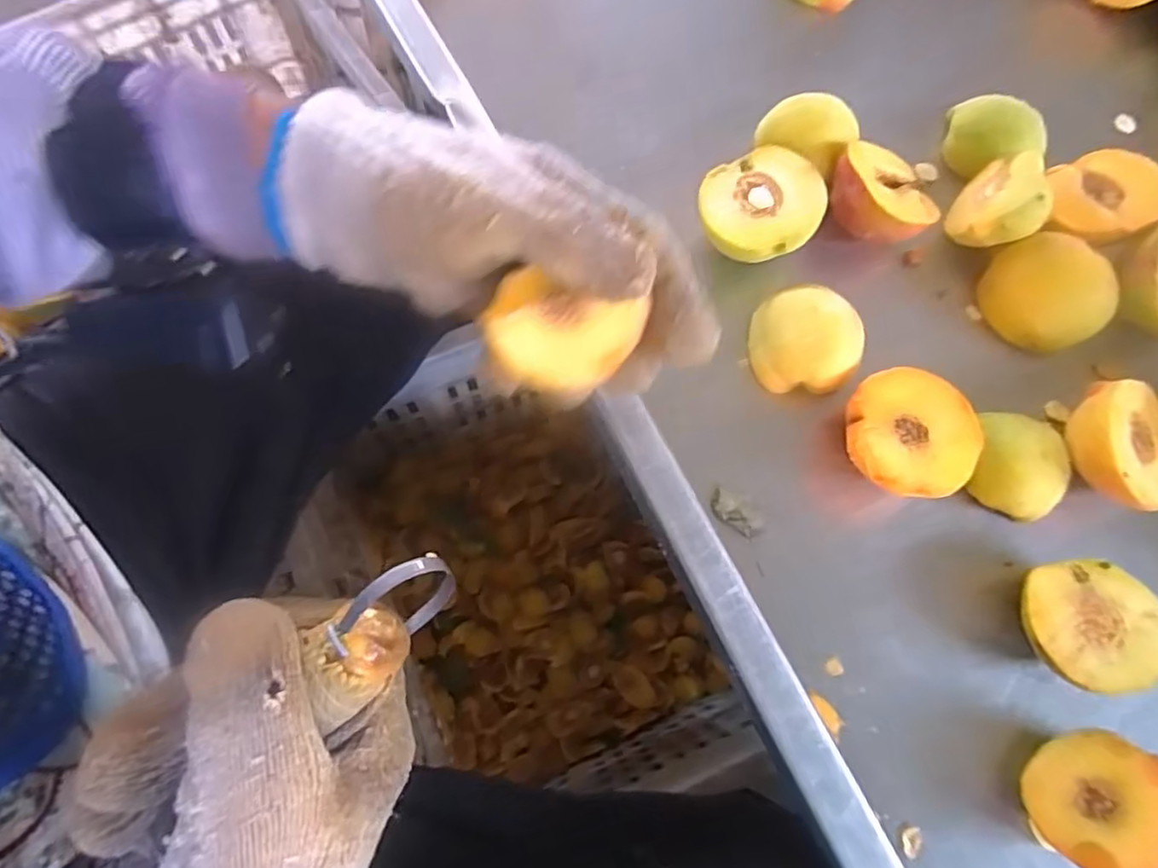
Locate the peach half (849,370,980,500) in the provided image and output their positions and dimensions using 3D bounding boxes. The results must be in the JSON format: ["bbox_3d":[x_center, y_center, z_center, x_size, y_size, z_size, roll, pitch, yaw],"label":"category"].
[{"bbox_3d":[0.167,0.003,0.336,0.065,0.033,0.065,-9,73,-5],"label":"peach half"}]

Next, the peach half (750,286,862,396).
[{"bbox_3d":[0.121,-0.050,0.349,0.054,0.031,0.050,3,72,-1],"label":"peach half"}]

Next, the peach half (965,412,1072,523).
[{"bbox_3d":[0.230,0.017,0.341,0.042,0.023,0.054,15,72,3],"label":"peach half"}]

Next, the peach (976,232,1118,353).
[{"bbox_3d":[0.264,-0.079,0.367,0.050,0.035,0.062,-28,75,-10],"label":"peach"}]

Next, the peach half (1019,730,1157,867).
[{"bbox_3d":[0.225,0.159,0.279,0.054,0.023,0.053,-53,39,-7],"label":"peach half"}]

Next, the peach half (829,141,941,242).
[{"bbox_3d":[0.173,-0.137,0.375,0.048,0.030,0.061,-25,75,-10],"label":"peach half"}]

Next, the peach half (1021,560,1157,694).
[{"bbox_3d":[0.239,0.090,0.307,0.063,0.024,0.056,-6,73,-4],"label":"peach half"}]

